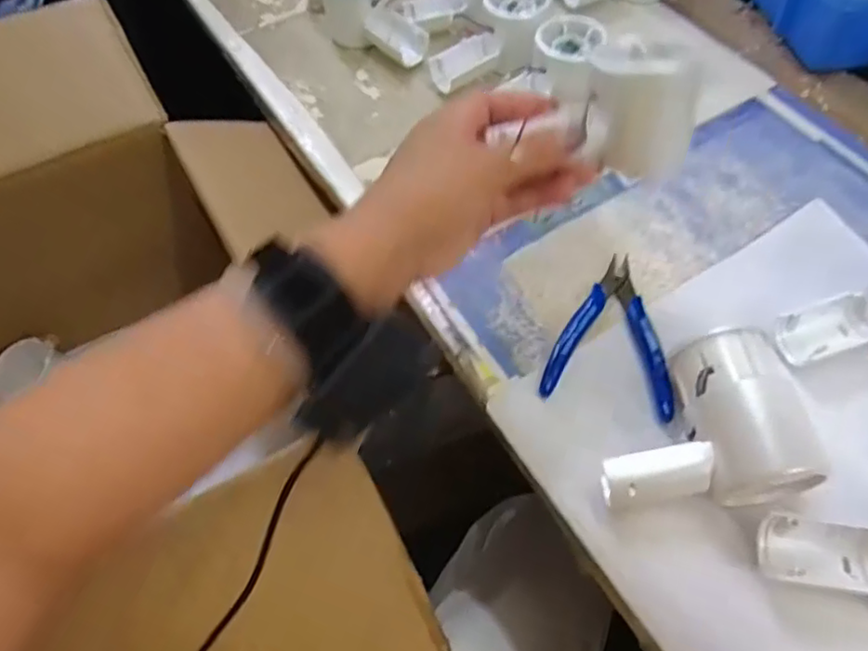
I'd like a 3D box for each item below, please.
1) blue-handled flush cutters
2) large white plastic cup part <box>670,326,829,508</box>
[{"bbox_3d":[0.119,0.000,0.406,0.078,0.008,0.116,12,60,9],"label":"blue-handled flush cutters"},{"bbox_3d":[0.171,0.051,0.346,0.058,0.049,0.086,-8,59,-3],"label":"large white plastic cup part"}]

